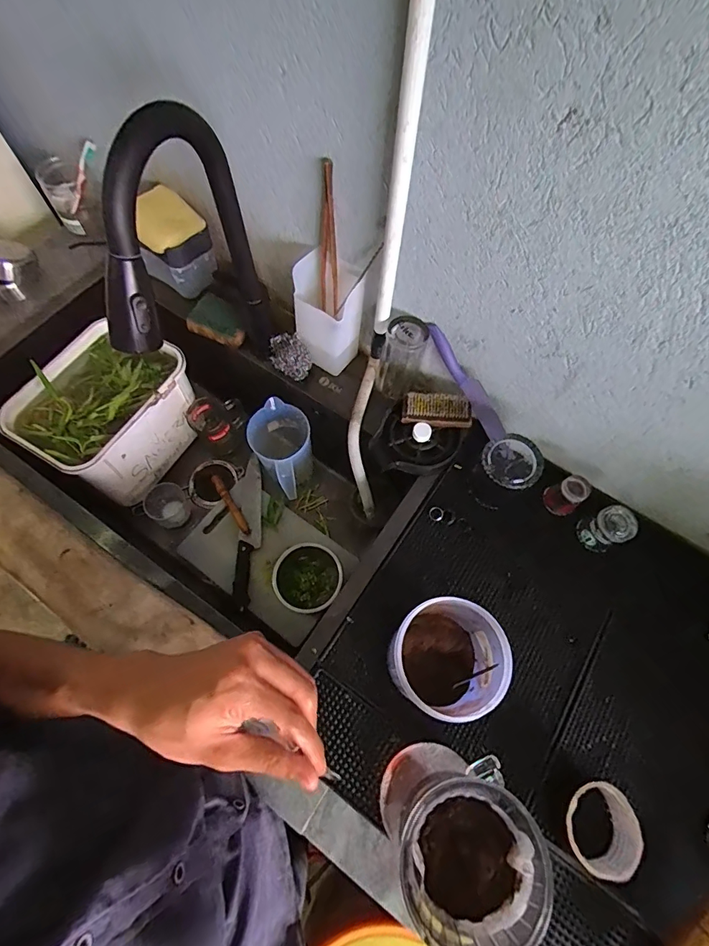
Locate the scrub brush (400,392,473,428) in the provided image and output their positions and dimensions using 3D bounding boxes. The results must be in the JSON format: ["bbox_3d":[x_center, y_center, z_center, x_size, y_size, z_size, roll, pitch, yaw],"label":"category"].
[{"bbox_3d":[0.129,-0.098,0.685,0.105,0.025,0.042,8,66,1],"label":"scrub brush"}]

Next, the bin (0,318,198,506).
[{"bbox_3d":[-0.437,-0.105,0.823,0.197,0.186,0.275,29,69,10],"label":"bin"}]

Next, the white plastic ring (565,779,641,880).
[{"bbox_3d":[0.269,0.391,0.490,0.075,0.040,0.087,-4,67,-4],"label":"white plastic ring"}]

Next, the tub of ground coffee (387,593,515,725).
[{"bbox_3d":[0.099,0.214,0.515,0.112,0.160,0.117,-34,72,-15],"label":"tub of ground coffee"}]

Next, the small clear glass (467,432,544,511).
[{"bbox_3d":[0.217,0.000,0.642,0.077,0.087,0.075,1,66,-2],"label":"small clear glass"}]

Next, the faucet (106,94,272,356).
[{"bbox_3d":[-0.186,-0.235,0.548,0.079,0.340,0.275,12,67,3],"label":"faucet"}]

